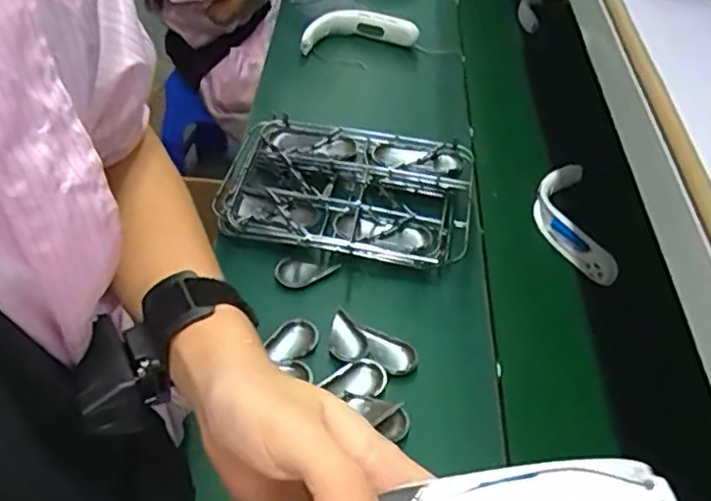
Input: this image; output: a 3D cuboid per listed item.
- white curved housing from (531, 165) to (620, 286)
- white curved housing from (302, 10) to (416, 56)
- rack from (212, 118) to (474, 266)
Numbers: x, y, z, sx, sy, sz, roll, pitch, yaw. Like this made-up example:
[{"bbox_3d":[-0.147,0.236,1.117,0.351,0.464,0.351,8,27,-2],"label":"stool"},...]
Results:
[{"bbox_3d":[0.315,-0.035,0.952,0.079,0.060,0.213,2,48,-3],"label":"white curved housing"},{"bbox_3d":[0.003,-0.426,1.240,0.225,0.055,0.085,-4,48,-8],"label":"white curved housing"},{"bbox_3d":[-0.012,-0.080,0.925,0.351,0.077,0.225,11,48,5],"label":"rack"}]

